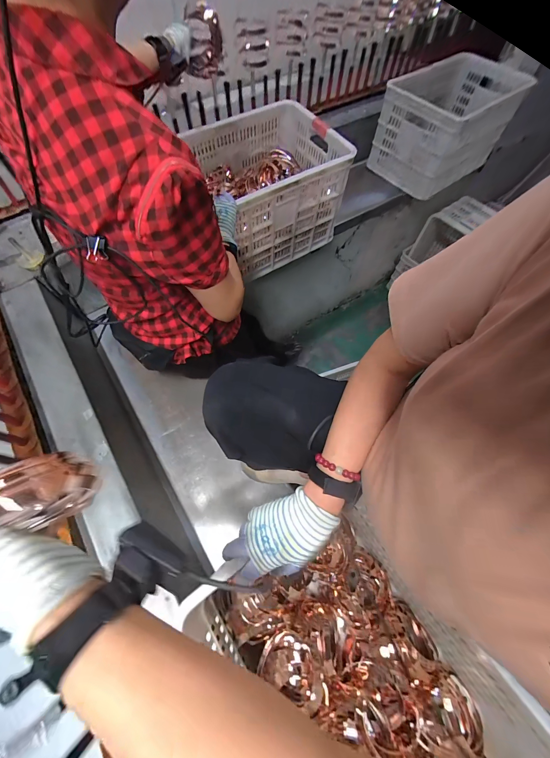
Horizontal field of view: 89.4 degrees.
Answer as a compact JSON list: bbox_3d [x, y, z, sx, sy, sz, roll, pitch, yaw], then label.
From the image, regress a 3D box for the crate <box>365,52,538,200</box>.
[{"bbox_3d":[0.628,-0.932,1.037,0.536,0.245,0.281,-38,71,-15],"label":"crate"}]

